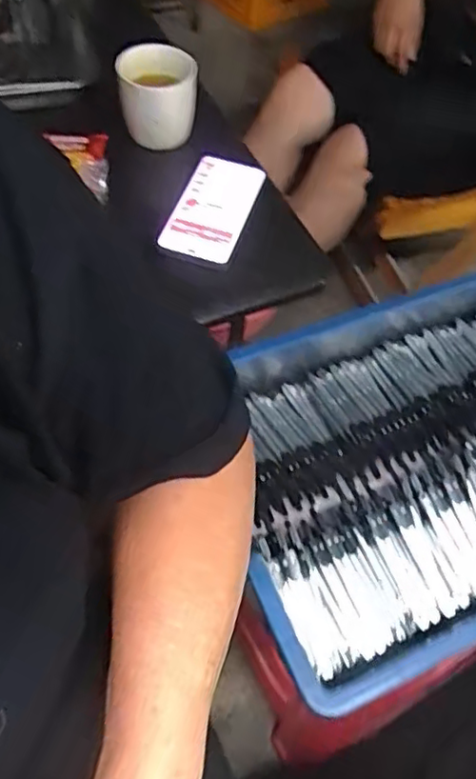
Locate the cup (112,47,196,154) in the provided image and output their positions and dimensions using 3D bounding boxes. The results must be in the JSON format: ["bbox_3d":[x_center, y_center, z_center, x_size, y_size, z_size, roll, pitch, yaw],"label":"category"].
[{"bbox_3d":[-0.089,-0.329,0.704,0.083,0.080,0.079,-1,58,-5],"label":"cup"}]

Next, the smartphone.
[{"bbox_3d":[-0.028,-0.192,0.674,0.084,0.013,0.151,15,62,7],"label":"smartphone"}]

